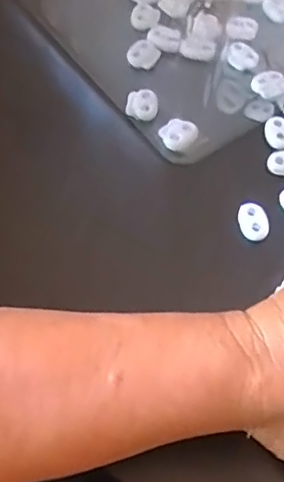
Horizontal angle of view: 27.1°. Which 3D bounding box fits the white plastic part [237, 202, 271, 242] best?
[{"bbox_3d":[0.063,-0.012,0.327,0.016,0.004,0.023,-5,60,-5],"label":"white plastic part"}]

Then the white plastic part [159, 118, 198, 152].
[{"bbox_3d":[0.022,-0.065,0.357,0.020,0.004,0.023,39,66,19],"label":"white plastic part"}]

